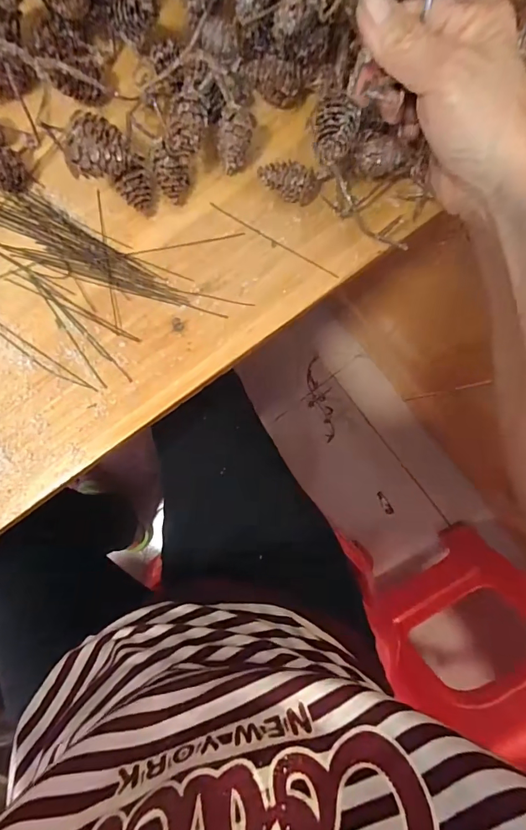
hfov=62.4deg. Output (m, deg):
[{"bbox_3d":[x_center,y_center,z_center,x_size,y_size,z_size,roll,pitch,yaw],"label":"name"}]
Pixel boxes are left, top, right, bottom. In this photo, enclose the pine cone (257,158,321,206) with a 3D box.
[{"bbox_3d":[0.016,-0.149,0.282,0.038,0.023,0.019,17,89,-2],"label":"pine cone"}]

